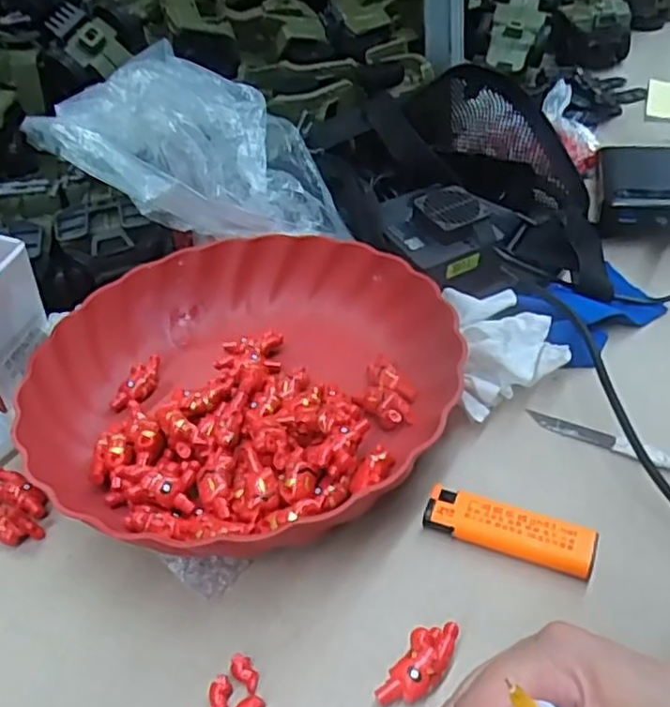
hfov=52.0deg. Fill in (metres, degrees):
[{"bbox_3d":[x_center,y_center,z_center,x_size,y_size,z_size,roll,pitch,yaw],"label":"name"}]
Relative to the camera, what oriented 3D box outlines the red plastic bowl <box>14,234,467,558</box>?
[{"bbox_3d":[-0.056,0.015,0.404,0.232,0.048,0.239,-3,41,3],"label":"red plastic bowl"}]

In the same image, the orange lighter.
[{"bbox_3d":[0.084,0.088,0.336,0.080,0.016,0.020,14,45,20],"label":"orange lighter"}]

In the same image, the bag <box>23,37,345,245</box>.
[{"bbox_3d":[-0.124,-0.154,0.496,0.249,0.093,0.097,4,43,16],"label":"bag"}]

